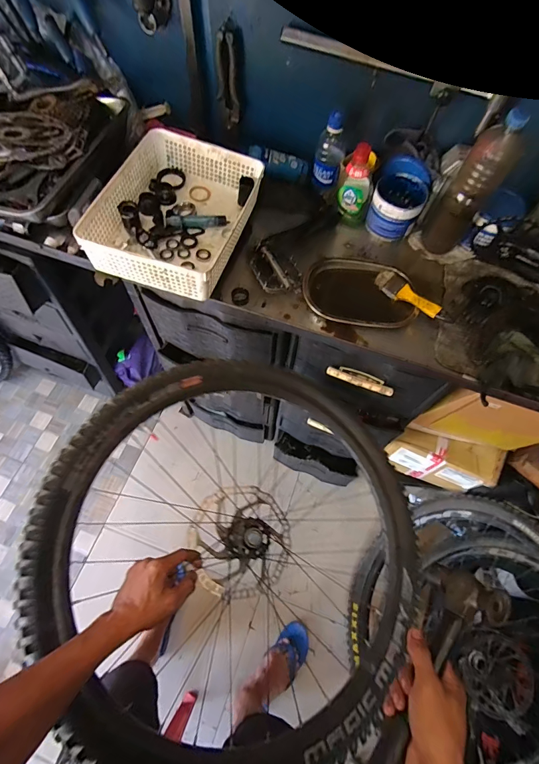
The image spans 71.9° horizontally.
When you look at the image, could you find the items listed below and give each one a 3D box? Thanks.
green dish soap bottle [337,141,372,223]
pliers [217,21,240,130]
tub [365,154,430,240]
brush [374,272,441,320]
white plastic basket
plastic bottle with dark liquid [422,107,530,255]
[{"bbox_3d":[0.175,-0.395,0.756,0.066,0.160,0.036,20,65,8],"label":"green dish soap bottle"},{"bbox_3d":[-0.085,-0.606,0.746,0.040,0.165,0.014,-1,64,-3],"label":"pliers"},{"bbox_3d":[0.260,-0.365,0.757,0.104,0.114,0.101,21,65,8],"label":"tub"},{"bbox_3d":[0.261,-0.166,0.708,0.042,0.009,0.138,-45,64,6],"label":"brush"},{"bbox_3d":[-0.169,-0.328,0.721,0.243,0.093,0.338,16,65,5],"label":"white plastic basket"},{"bbox_3d":[0.368,-0.353,0.678,0.083,0.252,0.064,35,68,14],"label":"plastic bottle with dark liquid"}]

